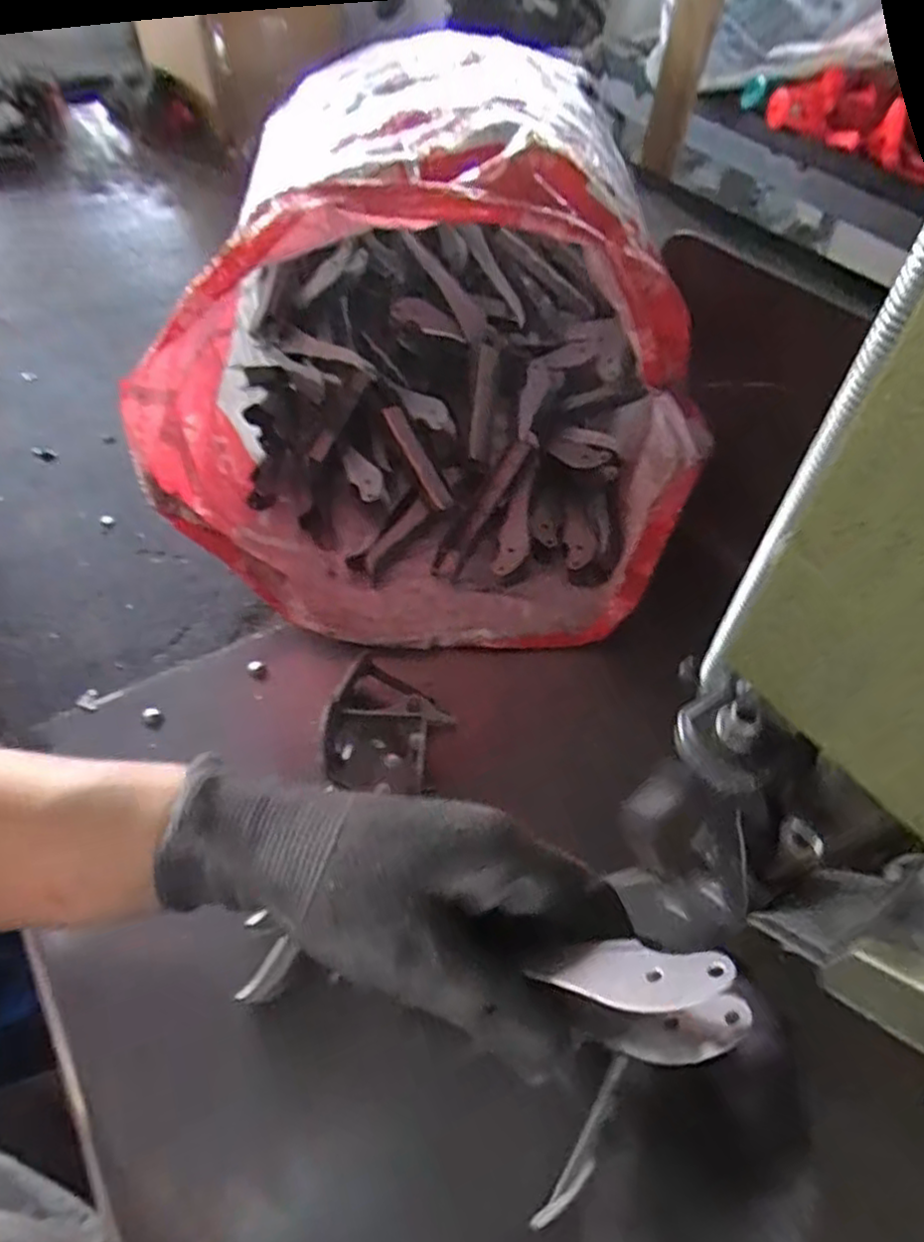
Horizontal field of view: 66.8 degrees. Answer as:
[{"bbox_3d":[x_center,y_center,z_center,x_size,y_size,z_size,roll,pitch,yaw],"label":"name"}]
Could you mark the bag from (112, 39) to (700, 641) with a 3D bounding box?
[{"bbox_3d":[-0.023,-0.186,0.469,0.312,0.271,0.315,5,51,2],"label":"bag"}]

